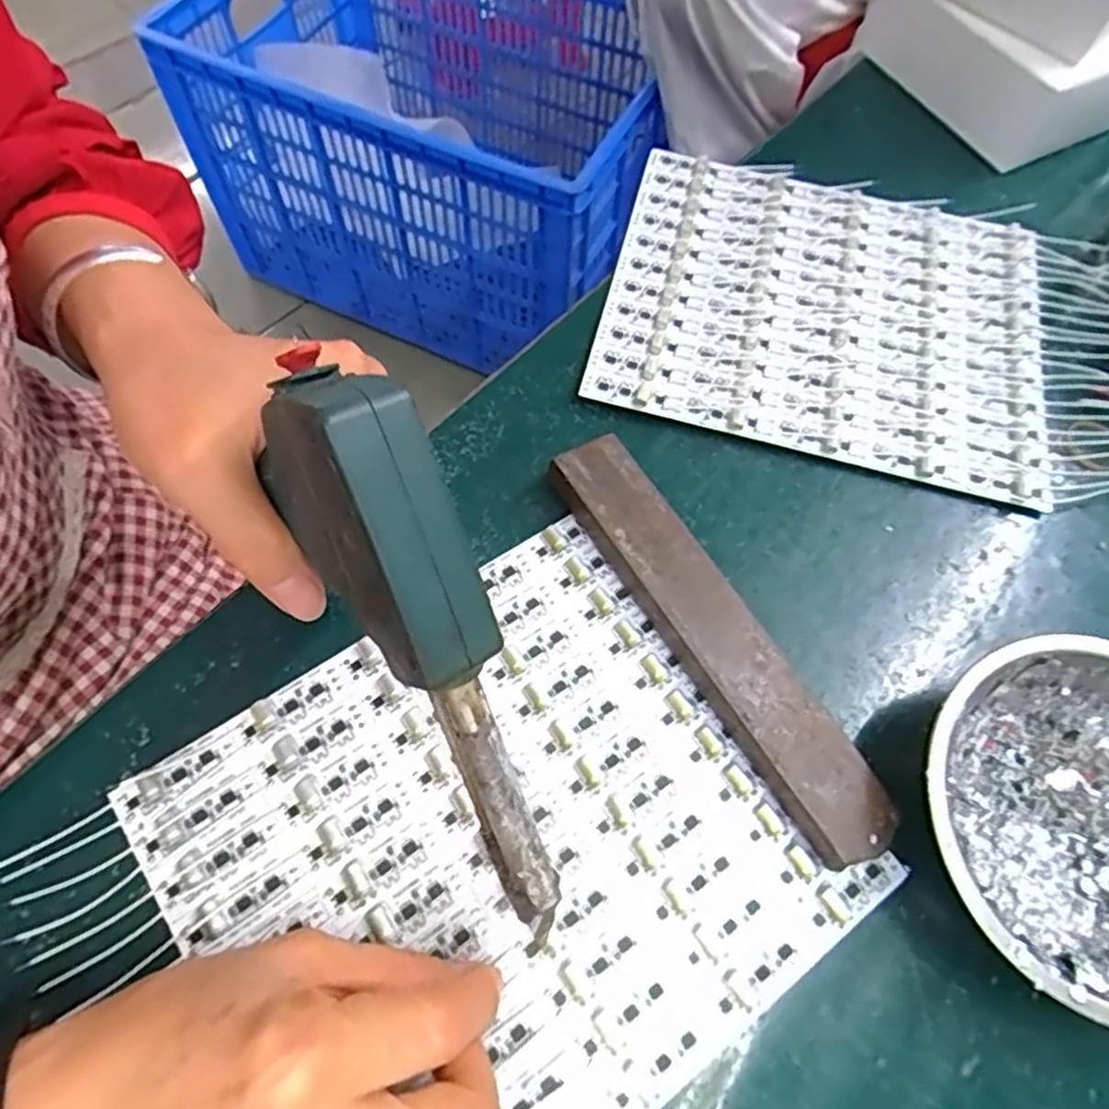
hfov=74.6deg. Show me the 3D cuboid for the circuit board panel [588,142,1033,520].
[{"bbox_3d":[0.143,-0.133,0.391,0.224,0.011,0.198,14,69,9],"label":"circuit board panel"}]

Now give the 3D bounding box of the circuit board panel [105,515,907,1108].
[{"bbox_3d":[-0.022,0.110,0.272,0.206,0.006,0.195,-33,72,-15],"label":"circuit board panel"}]

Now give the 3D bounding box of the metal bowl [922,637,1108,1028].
[{"bbox_3d":[0.190,0.097,0.261,0.115,0.046,0.123,1,64,-1],"label":"metal bowl"}]

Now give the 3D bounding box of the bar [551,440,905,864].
[{"bbox_3d":[0.065,0.031,0.305,0.036,0.019,0.198,-30,69,-14],"label":"bar"}]

